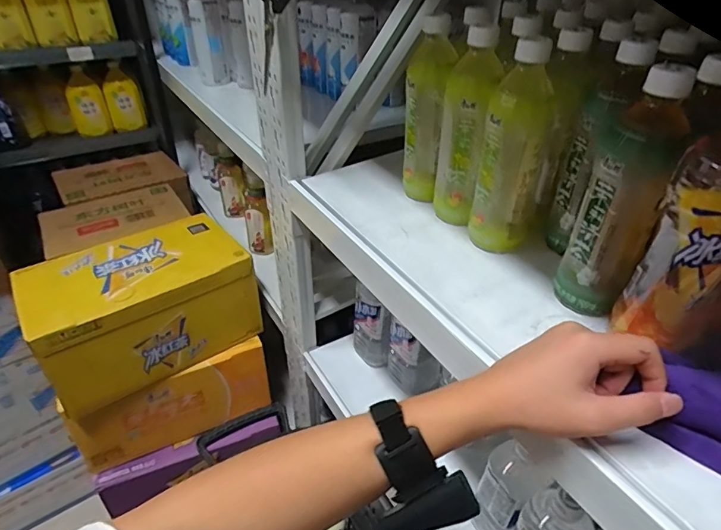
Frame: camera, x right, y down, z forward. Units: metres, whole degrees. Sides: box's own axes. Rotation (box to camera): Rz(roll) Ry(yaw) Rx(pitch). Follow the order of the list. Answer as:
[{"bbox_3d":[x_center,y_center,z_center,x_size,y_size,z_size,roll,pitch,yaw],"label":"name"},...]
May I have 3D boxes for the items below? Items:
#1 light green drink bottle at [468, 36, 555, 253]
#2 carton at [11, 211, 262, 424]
[{"bbox_3d":[0.161,-0.117,0.478,0.066,0.207,0.061,14,38,17],"label":"light green drink bottle"},{"bbox_3d":[-0.447,0.077,0.961,0.393,0.207,0.247,-24,43,-31],"label":"carton"}]

